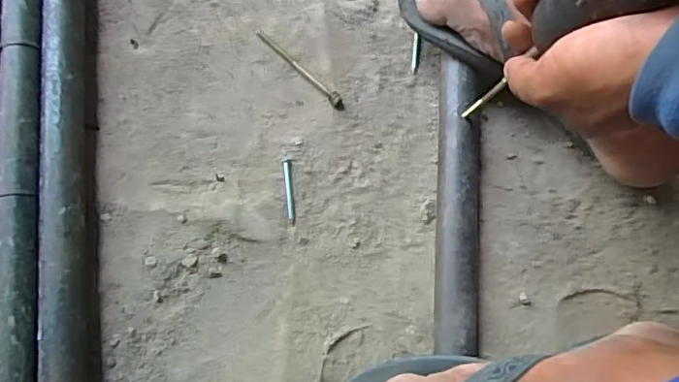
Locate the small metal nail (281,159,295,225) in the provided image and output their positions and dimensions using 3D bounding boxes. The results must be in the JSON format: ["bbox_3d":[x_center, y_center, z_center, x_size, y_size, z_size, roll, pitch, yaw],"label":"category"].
[{"bbox_3d":[-0.039,-0.001,0.441,0.007,0.004,0.051,-7,77,-3],"label":"small metal nail"}]

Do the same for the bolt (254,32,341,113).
[{"bbox_3d":[-0.033,-0.101,0.464,0.097,0.010,0.009,44,79,8],"label":"bolt"}]

